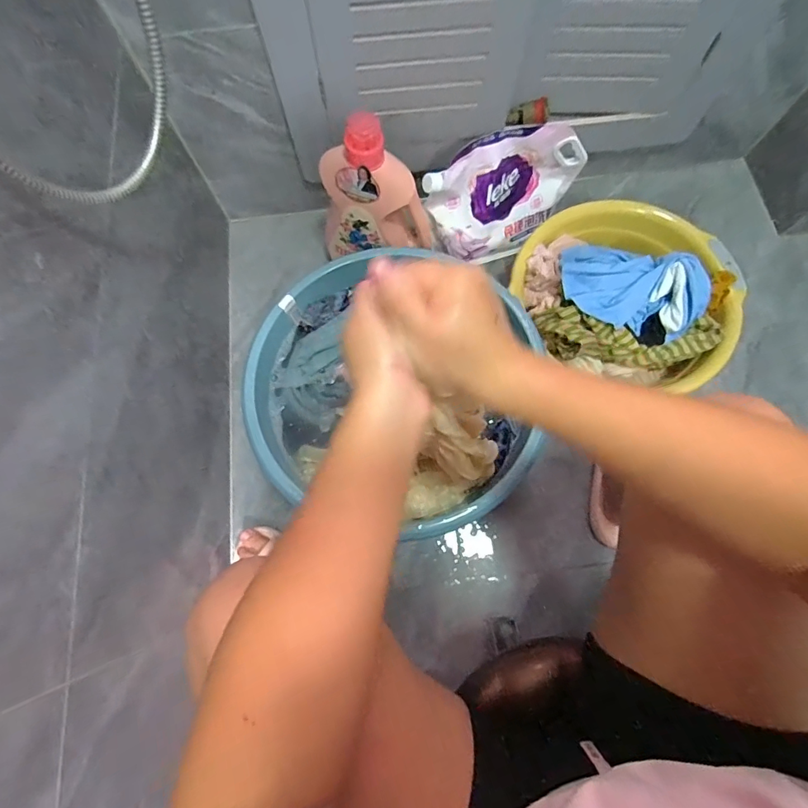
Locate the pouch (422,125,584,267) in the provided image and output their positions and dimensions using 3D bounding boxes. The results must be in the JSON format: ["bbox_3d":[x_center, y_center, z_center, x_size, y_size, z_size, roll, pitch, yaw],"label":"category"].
[{"bbox_3d":[0.183,-0.367,0.777,0.280,0.220,0.067,-13,74,-3],"label":"pouch"}]

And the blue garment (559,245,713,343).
[{"bbox_3d":[0.357,-0.179,0.668,0.226,0.063,0.135,15,75,5],"label":"blue garment"}]

